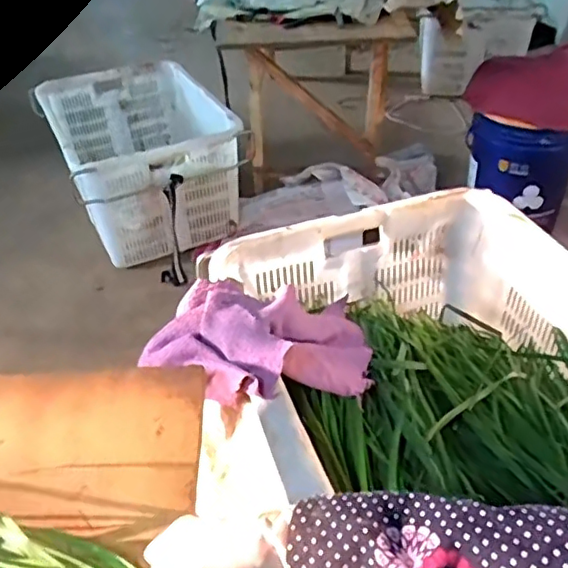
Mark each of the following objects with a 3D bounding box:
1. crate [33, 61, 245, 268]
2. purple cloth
[{"bbox_3d":[-0.431,-0.382,1.836,0.459,0.338,0.632,-21,41,-19],"label":"crate"},{"bbox_3d":[-0.020,0.079,0.746,0.268,0.119,0.200,-9,39,-6],"label":"purple cloth"}]

